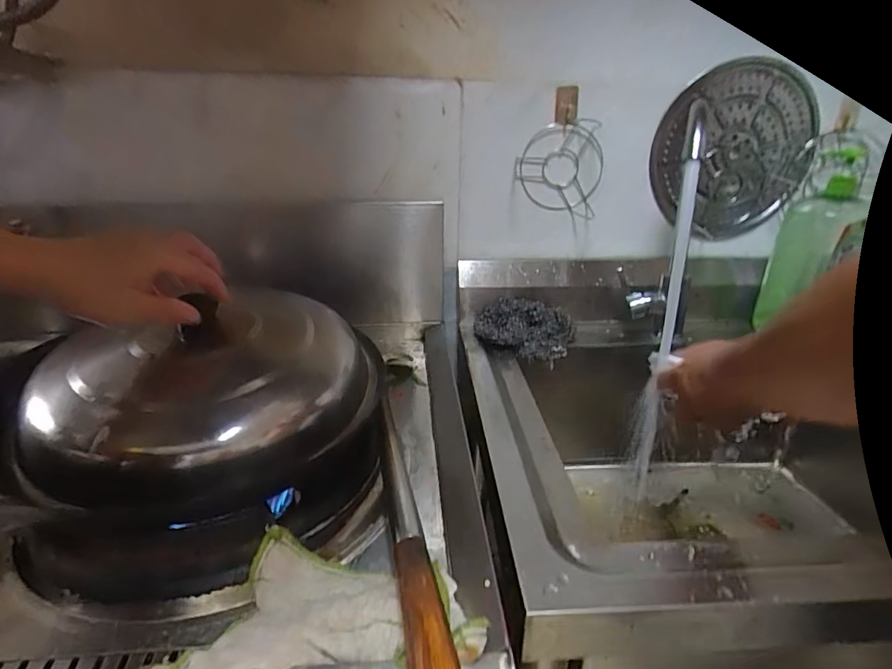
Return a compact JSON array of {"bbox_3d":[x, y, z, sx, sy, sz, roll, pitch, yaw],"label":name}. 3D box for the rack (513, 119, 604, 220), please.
[{"bbox_3d":[0.182,-0.267,0.796,0.140,0.146,0.035,3,23,2],"label":"rack"}]

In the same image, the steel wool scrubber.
[{"bbox_3d":[0.121,-0.013,0.784,0.156,0.061,0.103,9,24,16],"label":"steel wool scrubber"}]

